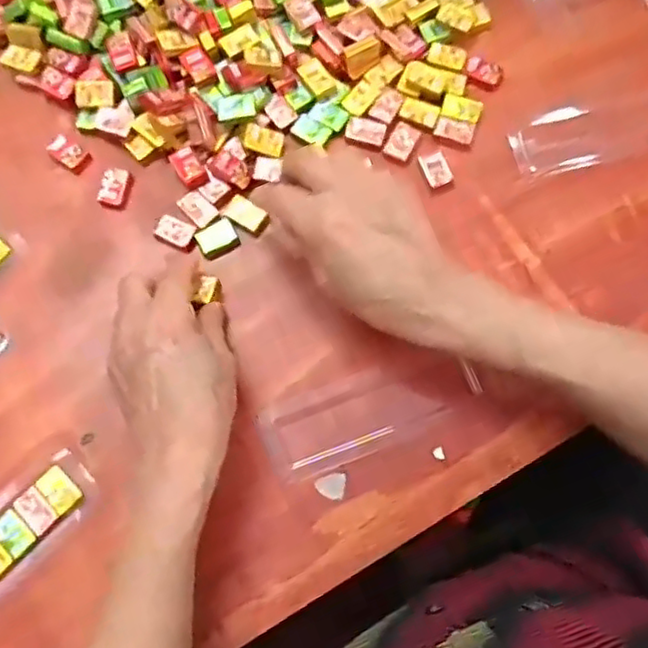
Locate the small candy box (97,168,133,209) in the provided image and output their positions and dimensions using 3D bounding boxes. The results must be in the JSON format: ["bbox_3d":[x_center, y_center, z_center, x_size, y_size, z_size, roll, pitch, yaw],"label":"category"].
[{"bbox_3d":[-0.138,-0.091,0.437,0.018,0.011,0.028,11,75,3],"label":"small candy box"}]

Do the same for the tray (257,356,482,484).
[{"bbox_3d":[0.029,0.052,0.404,0.132,0.010,0.047,-21,76,-5],"label":"tray"}]

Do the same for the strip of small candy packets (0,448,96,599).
[{"bbox_3d":[-0.188,0.127,0.376,0.128,0.010,0.045,-41,79,-10],"label":"strip of small candy packets"}]

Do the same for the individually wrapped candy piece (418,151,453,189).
[{"bbox_3d":[0.075,-0.103,0.438,0.018,0.004,0.023,-22,76,-6],"label":"individually wrapped candy piece"}]

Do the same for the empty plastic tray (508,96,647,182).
[{"bbox_3d":[0.199,-0.129,0.445,0.147,0.010,0.037,-15,76,-4],"label":"empty plastic tray"}]

